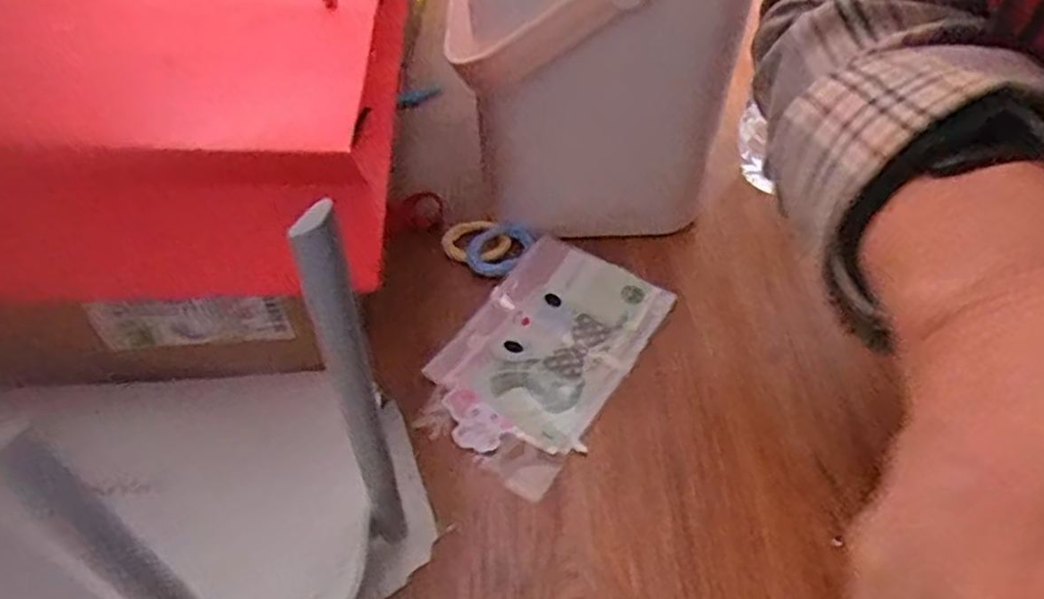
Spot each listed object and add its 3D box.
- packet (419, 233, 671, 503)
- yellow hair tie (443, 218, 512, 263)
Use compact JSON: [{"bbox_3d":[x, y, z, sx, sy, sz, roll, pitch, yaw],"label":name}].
[{"bbox_3d":[0.012,0.028,0.407,0.095,0.008,0.154,25,54,21],"label":"packet"},{"bbox_3d":[-0.031,-0.039,0.465,0.040,0.005,0.037,-1,52,1],"label":"yellow hair tie"}]

